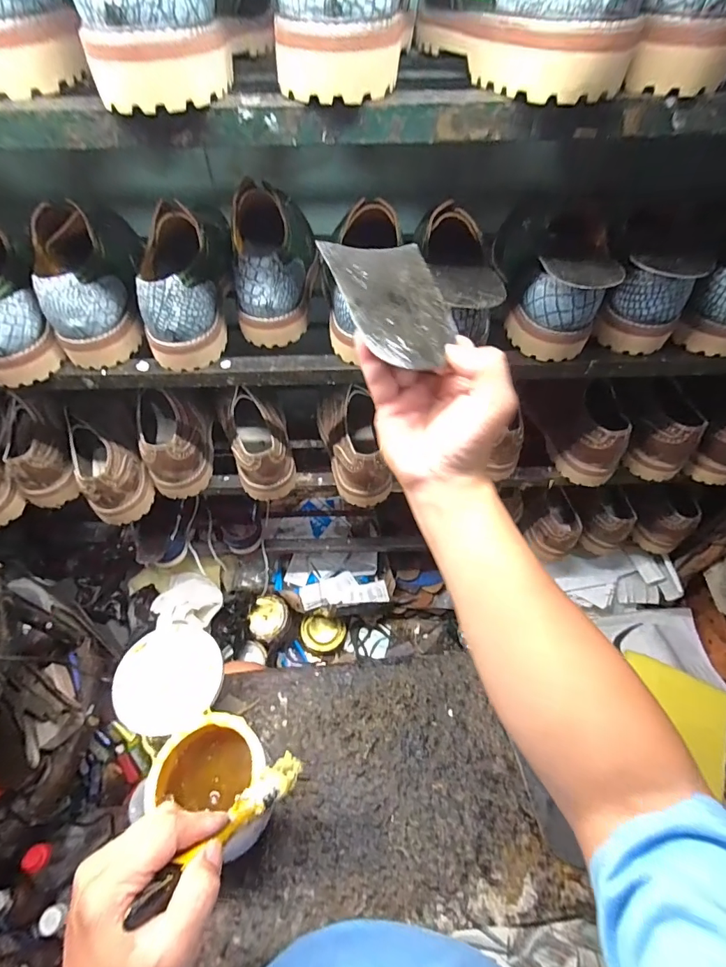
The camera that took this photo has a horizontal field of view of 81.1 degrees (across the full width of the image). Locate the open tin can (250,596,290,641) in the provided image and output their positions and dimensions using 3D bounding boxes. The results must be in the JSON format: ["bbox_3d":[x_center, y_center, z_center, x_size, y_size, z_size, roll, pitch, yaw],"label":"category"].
[{"bbox_3d":[-0.217,0.315,0.995,0.088,0.058,0.094,29,71,3],"label":"open tin can"}]

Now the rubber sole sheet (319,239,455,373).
[{"bbox_3d":[0.024,-0.134,0.309,0.076,0.007,0.122,-15,68,-19],"label":"rubber sole sheet"}]

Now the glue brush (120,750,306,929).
[{"bbox_3d":[-0.096,0.252,0.316,0.025,0.157,0.012,36,102,22],"label":"glue brush"}]

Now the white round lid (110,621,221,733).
[{"bbox_3d":[-0.209,0.207,0.458,0.108,0.017,0.106,0,55,0],"label":"white round lid"}]

